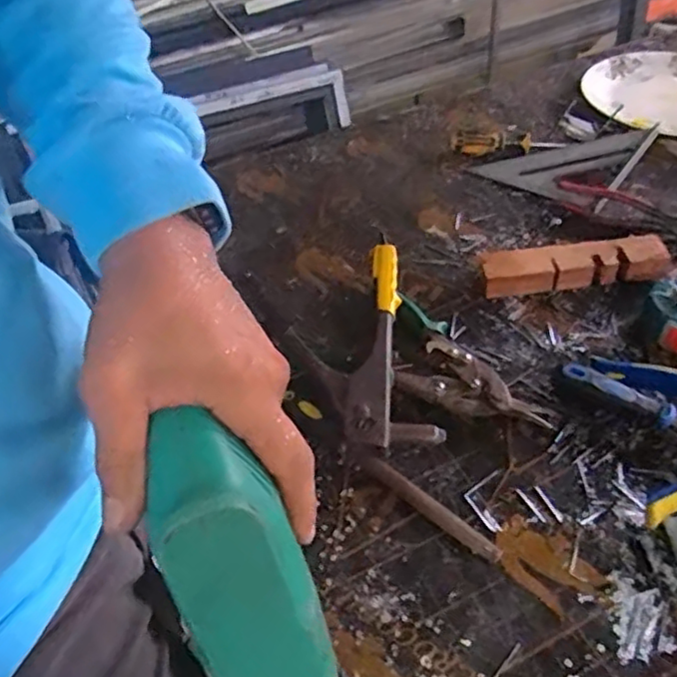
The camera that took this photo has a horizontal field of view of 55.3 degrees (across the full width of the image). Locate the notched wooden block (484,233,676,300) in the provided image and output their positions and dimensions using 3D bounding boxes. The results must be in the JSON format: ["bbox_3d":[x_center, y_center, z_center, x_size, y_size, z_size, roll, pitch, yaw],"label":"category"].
[{"bbox_3d":[0.252,-0.078,0.698,0.192,0.038,0.048,-5,47,0],"label":"notched wooden block"}]

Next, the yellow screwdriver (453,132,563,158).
[{"bbox_3d":[0.229,-0.266,0.883,0.149,0.024,0.035,5,48,9],"label":"yellow screwdriver"}]

